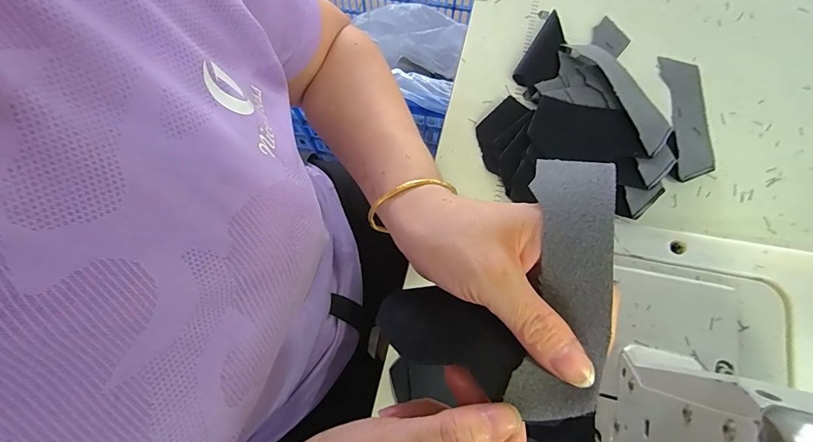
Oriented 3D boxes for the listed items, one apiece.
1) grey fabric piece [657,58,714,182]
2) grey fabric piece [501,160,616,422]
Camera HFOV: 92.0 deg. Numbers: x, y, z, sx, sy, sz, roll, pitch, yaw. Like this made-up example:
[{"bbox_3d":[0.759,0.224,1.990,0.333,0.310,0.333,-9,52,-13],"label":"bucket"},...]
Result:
[{"bbox_3d":[0.263,-0.098,0.368,0.038,0.009,0.129,7,74,3],"label":"grey fabric piece"},{"bbox_3d":[0.073,0.028,0.182,0.038,0.015,0.118,5,80,31],"label":"grey fabric piece"}]

